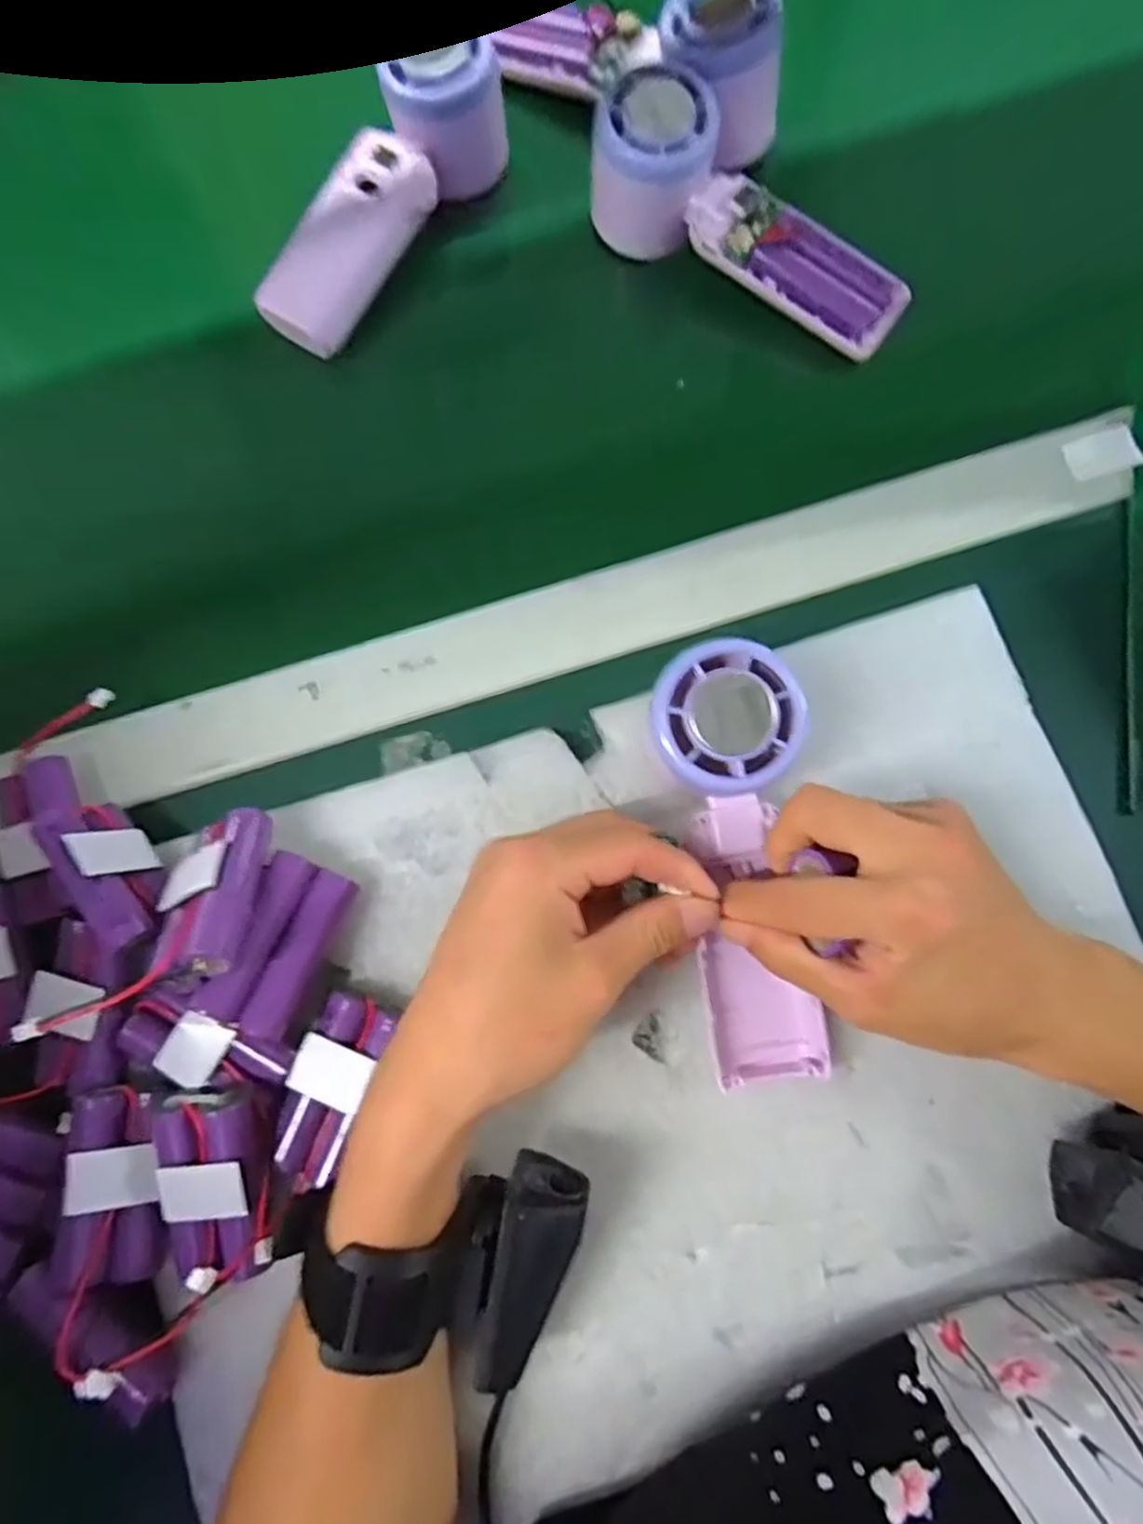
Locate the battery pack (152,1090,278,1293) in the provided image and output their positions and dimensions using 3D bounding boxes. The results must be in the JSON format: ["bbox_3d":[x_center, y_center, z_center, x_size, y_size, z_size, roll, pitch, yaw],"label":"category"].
[{"bbox_3d":[-0.130,0.153,0.267,0.037,0.016,0.066,-16,81,0],"label":"battery pack"}]

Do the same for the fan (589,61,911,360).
[{"bbox_3d":[0.084,-0.253,0.349,0.158,0.047,0.049,38,85,8],"label":"fan"}]

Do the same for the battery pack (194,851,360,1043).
[{"bbox_3d":[-0.114,0.072,0.290,0.036,0.019,0.066,29,66,-16],"label":"battery pack"}]

